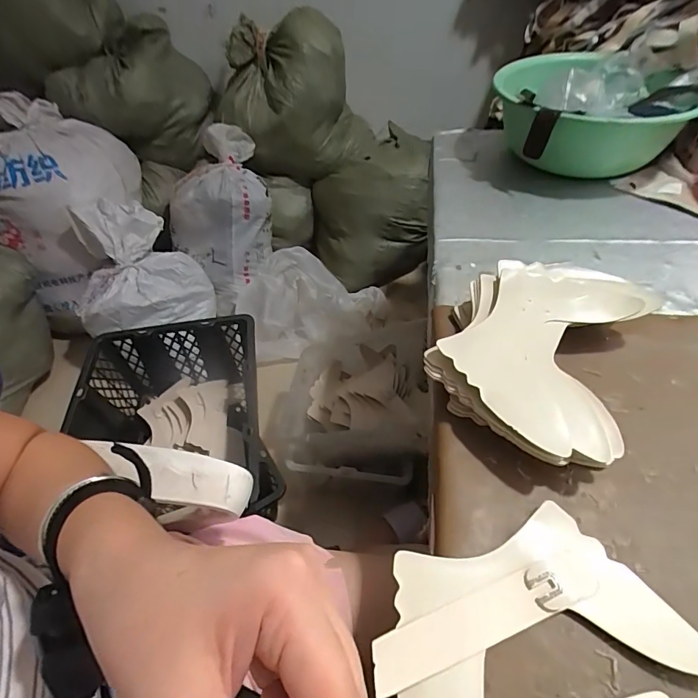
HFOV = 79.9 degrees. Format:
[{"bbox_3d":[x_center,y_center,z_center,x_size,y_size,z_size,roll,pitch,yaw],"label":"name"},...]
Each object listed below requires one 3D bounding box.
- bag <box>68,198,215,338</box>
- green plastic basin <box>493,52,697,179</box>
[{"bbox_3d":[-0.636,-0.228,1.226,0.360,0.280,0.290,-27,53,-18],"label":"bag"},{"bbox_3d":[0.387,-0.388,0.696,0.265,0.131,0.294,0,49,4],"label":"green plastic basin"}]

